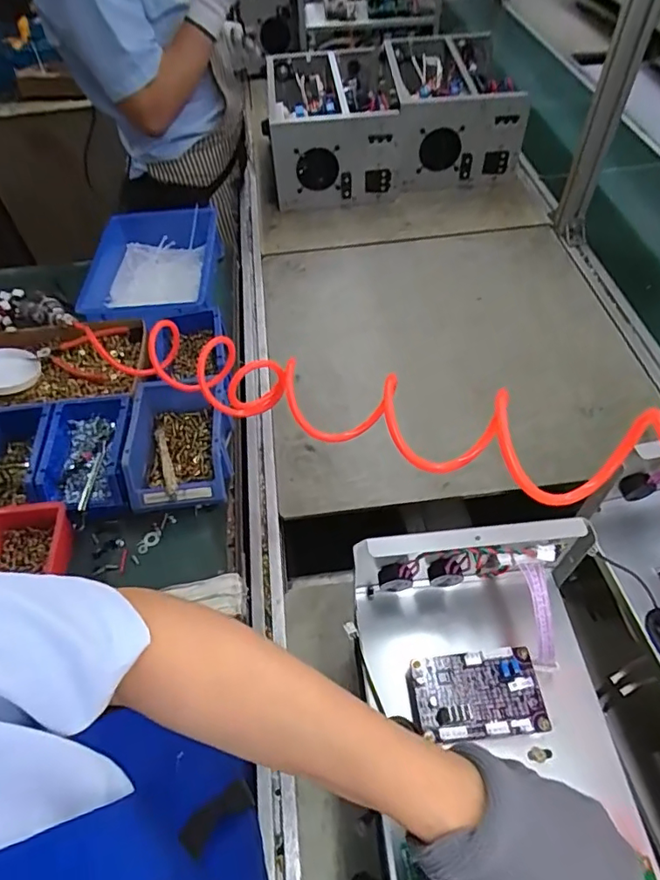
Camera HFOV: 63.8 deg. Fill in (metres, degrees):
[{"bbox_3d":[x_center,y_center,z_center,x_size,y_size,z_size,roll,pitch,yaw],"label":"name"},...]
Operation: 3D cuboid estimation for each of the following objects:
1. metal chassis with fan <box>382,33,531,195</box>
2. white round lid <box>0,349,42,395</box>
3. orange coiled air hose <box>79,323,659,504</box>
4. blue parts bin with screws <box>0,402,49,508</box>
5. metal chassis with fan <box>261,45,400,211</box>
[{"bbox_3d":[0.263,-0.752,1.209,0.262,0.180,0.372,-4,54,-1],"label":"metal chassis with fan"},{"bbox_3d":[-0.488,-0.101,0.793,0.100,0.013,0.082,-2,61,-15],"label":"white round lid"},{"bbox_3d":[0.002,-0.052,0.556,0.918,0.101,0.118,16,53,42],"label":"orange coiled air hose"},{"bbox_3d":[-0.430,0.026,0.723,0.104,0.062,0.149,-9,54,-5],"label":"blue parts bin with screws"},{"bbox_3d":[0.006,-0.706,1.193,0.265,0.177,0.366,-3,54,0],"label":"metal chassis with fan"}]

